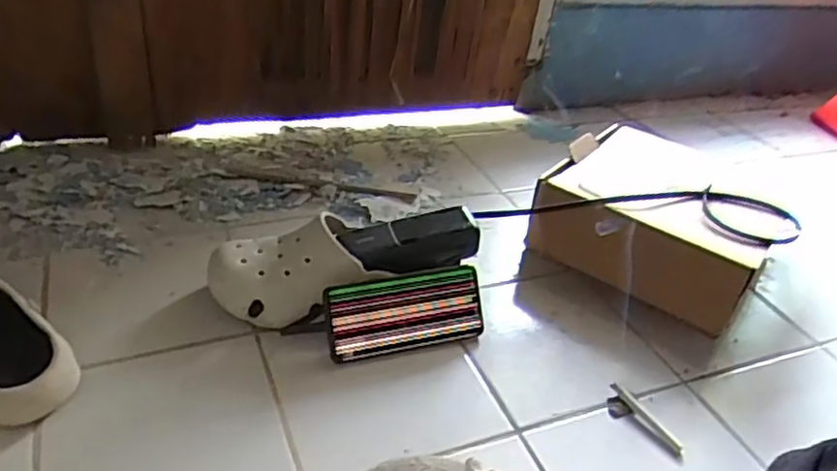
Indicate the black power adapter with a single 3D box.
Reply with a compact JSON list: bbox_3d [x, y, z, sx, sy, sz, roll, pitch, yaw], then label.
[{"bbox_3d":[-0.007,0.008,0.739,0.158,0.039,0.069,-5,36,-19],"label":"black power adapter"}]

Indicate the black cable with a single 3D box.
[{"bbox_3d":[0.266,-0.034,0.807,0.381,0.034,0.113,10,34,3],"label":"black cable"}]

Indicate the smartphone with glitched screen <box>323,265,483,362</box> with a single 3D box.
[{"bbox_3d":[-0.013,0.079,0.700,0.167,0.078,0.011,-7,2,-20],"label":"smartphone with glitched screen"}]

